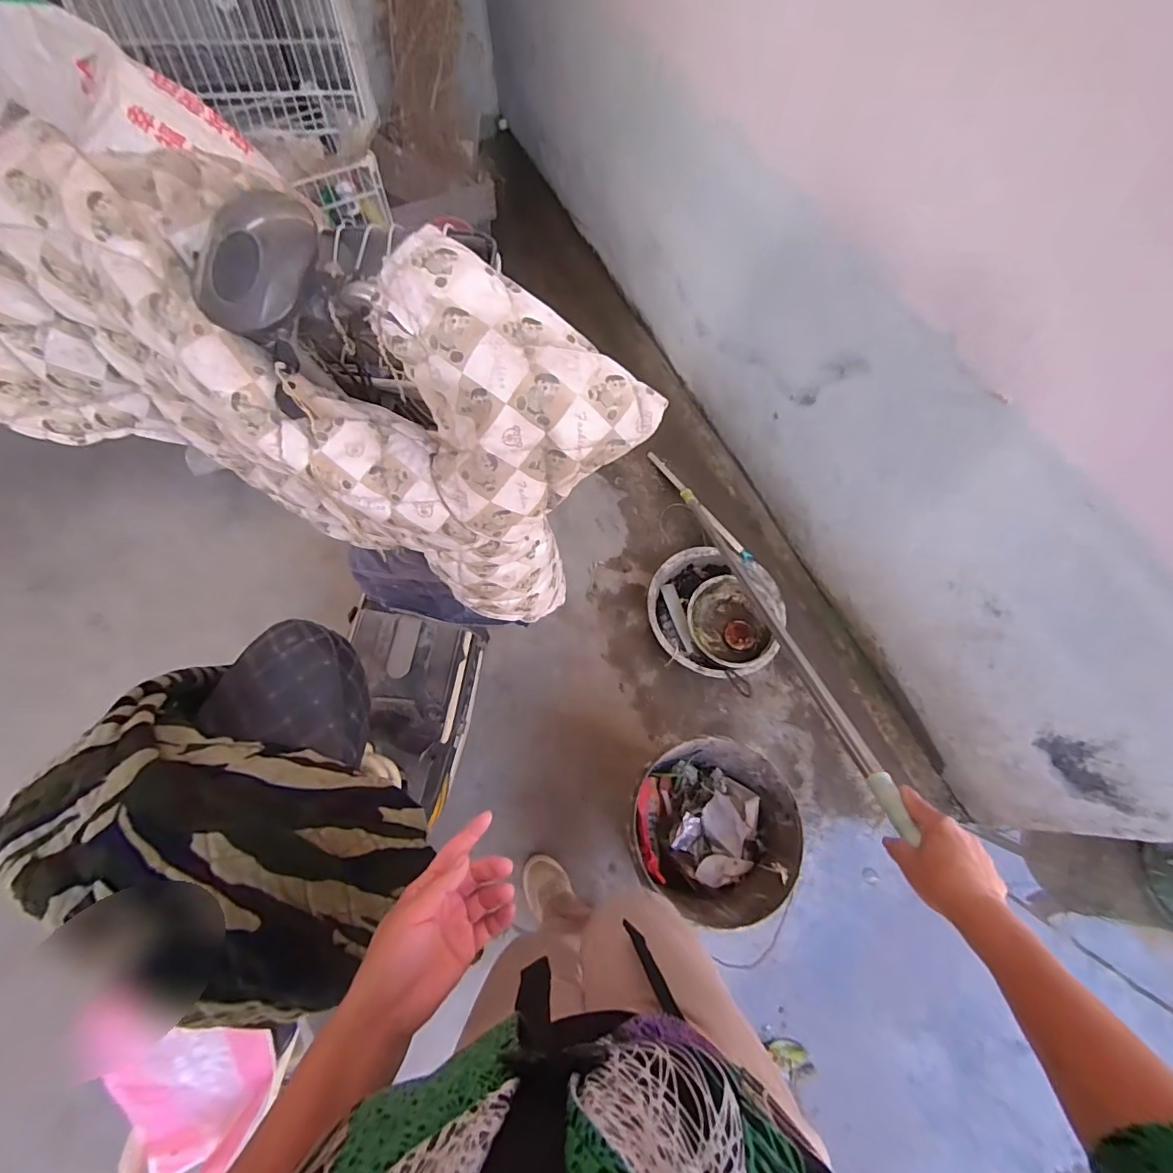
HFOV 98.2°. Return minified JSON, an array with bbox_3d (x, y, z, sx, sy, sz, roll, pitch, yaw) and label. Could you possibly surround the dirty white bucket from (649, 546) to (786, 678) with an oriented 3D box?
[{"bbox_3d":[0.342,0.078,1.373,0.348,0.103,0.332,0,69,0],"label":"dirty white bucket"}]

